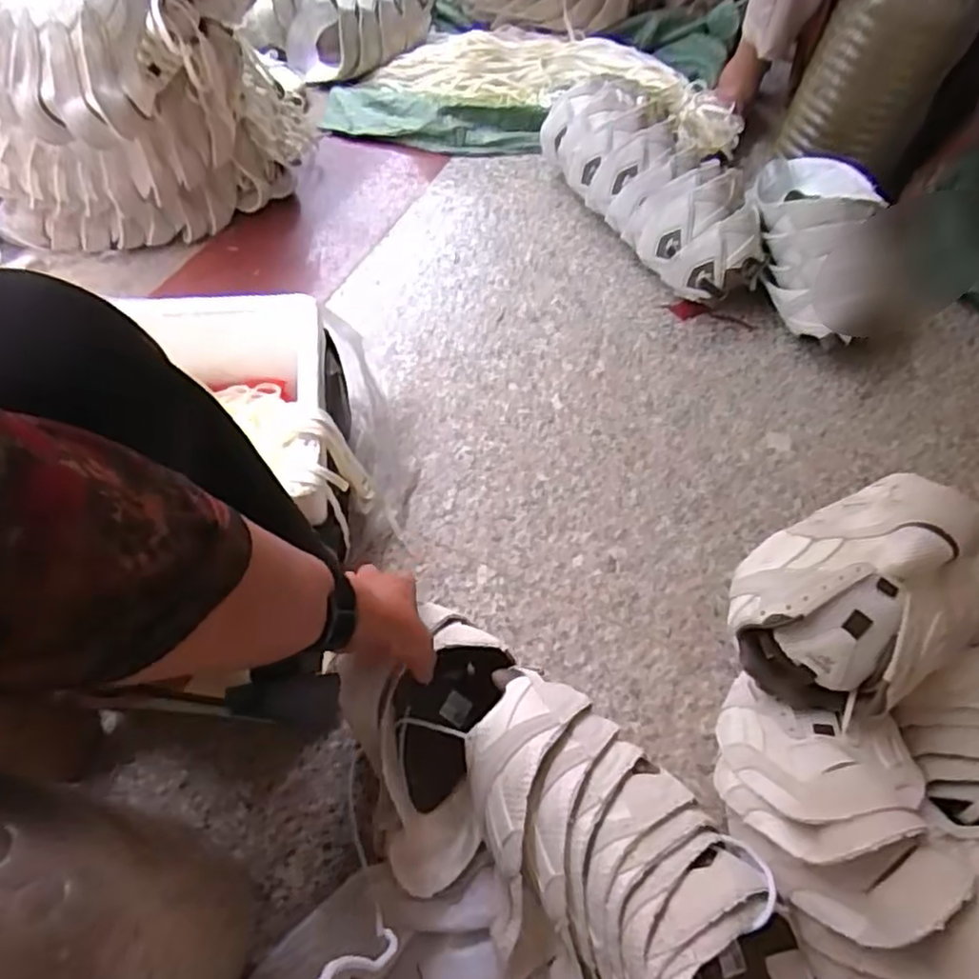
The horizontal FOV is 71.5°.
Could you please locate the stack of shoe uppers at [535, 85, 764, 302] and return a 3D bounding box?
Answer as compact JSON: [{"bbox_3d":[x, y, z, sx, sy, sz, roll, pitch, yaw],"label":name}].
[{"bbox_3d":[0.247,-0.444,1.010,0.161,0.140,0.400,-26,64,-17],"label":"stack of shoe uppers"}]

